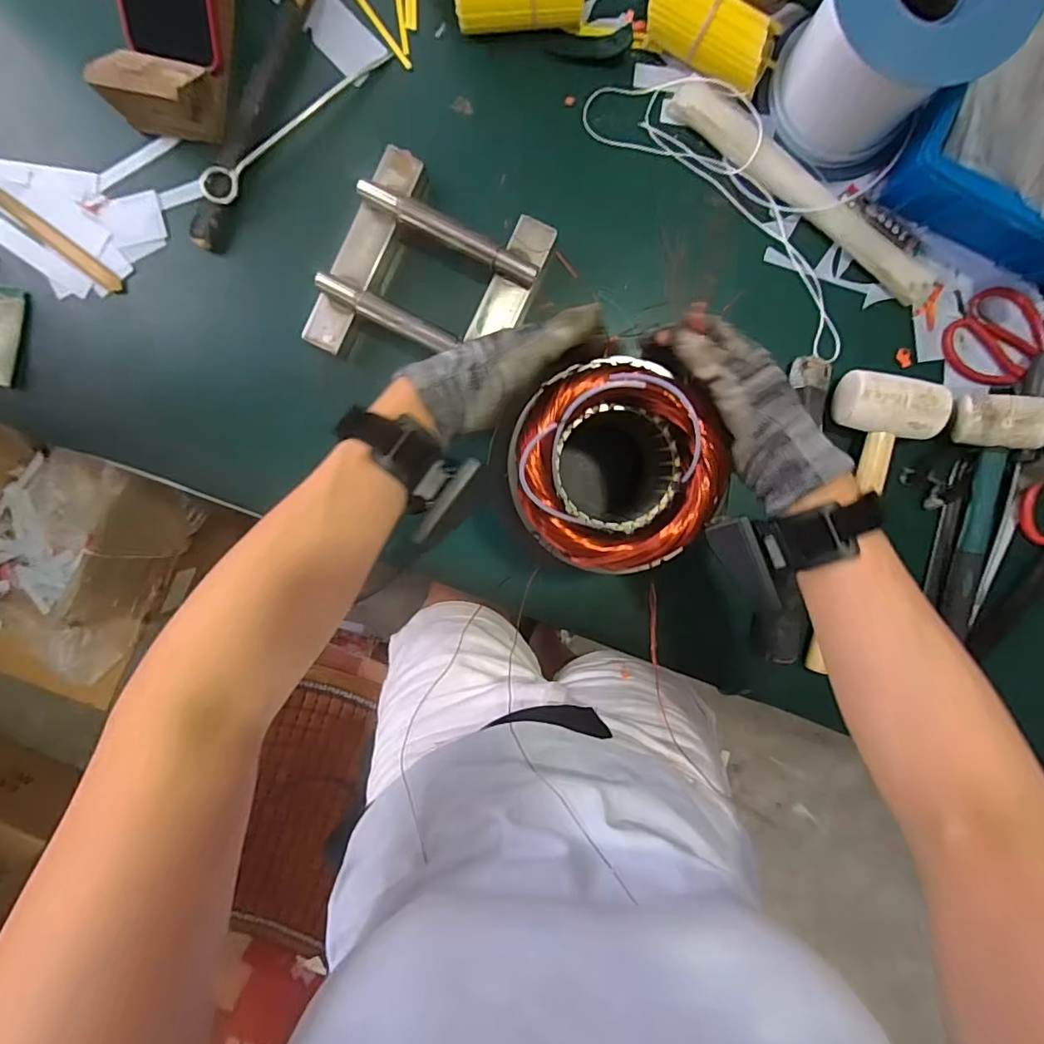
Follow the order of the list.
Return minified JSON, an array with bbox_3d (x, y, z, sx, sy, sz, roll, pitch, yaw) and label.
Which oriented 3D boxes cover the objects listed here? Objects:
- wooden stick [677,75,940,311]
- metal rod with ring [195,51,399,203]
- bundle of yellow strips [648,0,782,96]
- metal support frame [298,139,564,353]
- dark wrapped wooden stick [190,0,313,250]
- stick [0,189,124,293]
[{"bbox_3d":[0.271,-0.311,0.522,0.297,0.022,0.038,36,94,-3],"label":"wooden stick"},{"bbox_3d":[-0.212,-0.375,0.512,0.215,0.017,0.029,-39,94,3],"label":"metal rod with ring"},{"bbox_3d":[0.167,-0.444,0.498,0.129,0.050,0.051,23,94,-2],"label":"bundle of yellow strips"},{"bbox_3d":[-0.086,-0.223,0.512,0.175,0.034,0.189,27,94,-2],"label":"metal support frame"},{"bbox_3d":[-0.252,-0.385,0.512,0.026,0.012,0.263,24,94,-2],"label":"dark wrapped wooden stick"},{"bbox_3d":[-0.475,-0.291,0.531,0.199,0.013,0.017,38,94,-3],"label":"stick"}]

